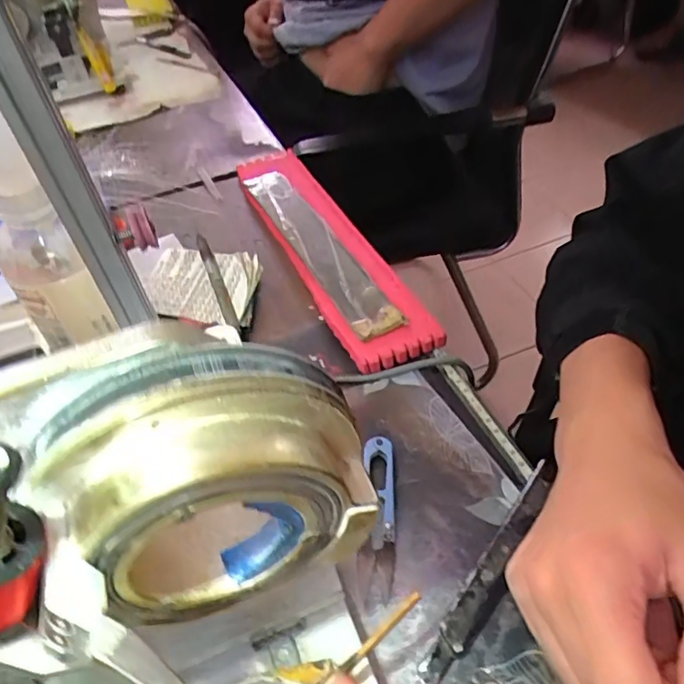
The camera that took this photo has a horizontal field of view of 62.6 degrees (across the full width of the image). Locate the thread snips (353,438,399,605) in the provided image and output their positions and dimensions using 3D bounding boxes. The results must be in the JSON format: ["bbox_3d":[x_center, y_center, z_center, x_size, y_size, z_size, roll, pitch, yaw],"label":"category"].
[{"bbox_3d":[0.025,0.095,0.361,0.019,0.010,0.072,-5,47,2],"label":"thread snips"}]

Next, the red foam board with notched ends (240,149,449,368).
[{"bbox_3d":[-0.019,-0.096,0.536,0.071,0.029,0.330,-21,48,-13],"label":"red foam board with notched ends"}]

